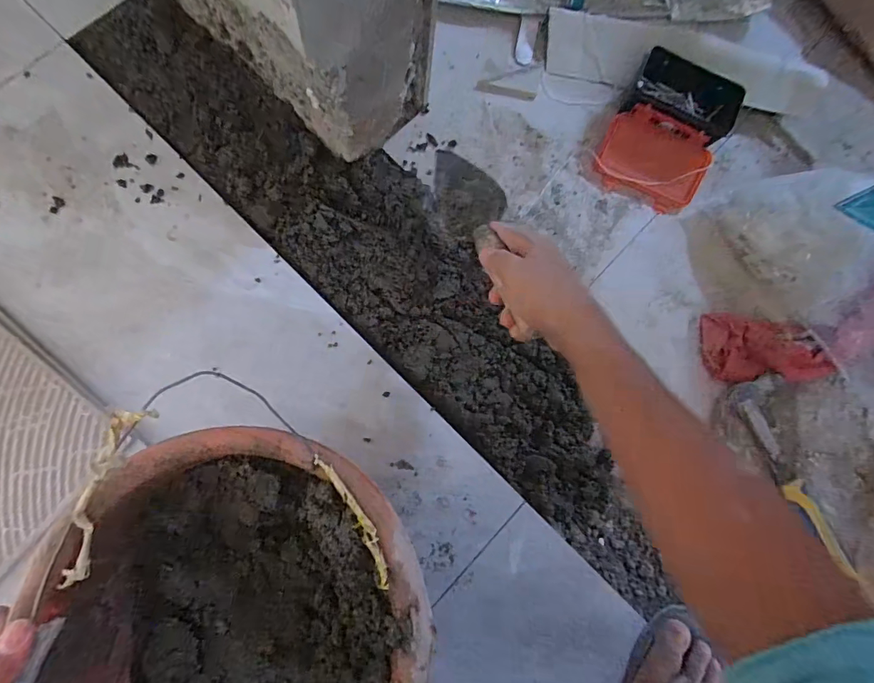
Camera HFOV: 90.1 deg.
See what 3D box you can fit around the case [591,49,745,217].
[{"bbox_3d":[0.316,-0.287,0.595,0.141,0.063,0.181,28,80,-1],"label":"case"}]

